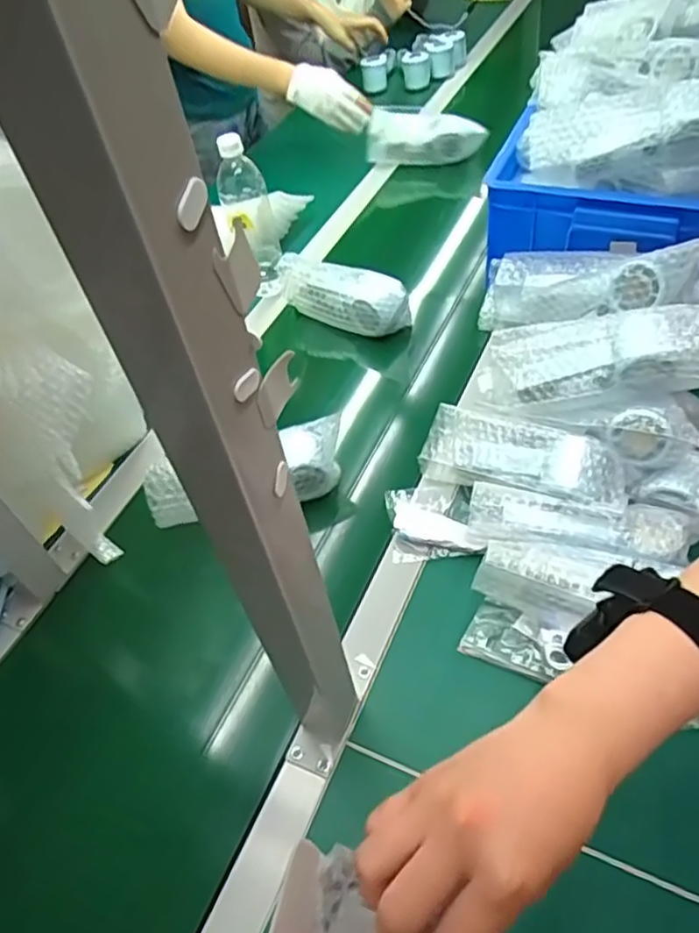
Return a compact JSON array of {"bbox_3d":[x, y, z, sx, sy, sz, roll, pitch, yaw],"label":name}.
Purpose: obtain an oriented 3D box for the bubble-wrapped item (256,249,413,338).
[{"bbox_3d":[-0.032,-0.244,0.909,0.250,0.076,0.049,21,56,24],"label":"bubble-wrapped item"}]

